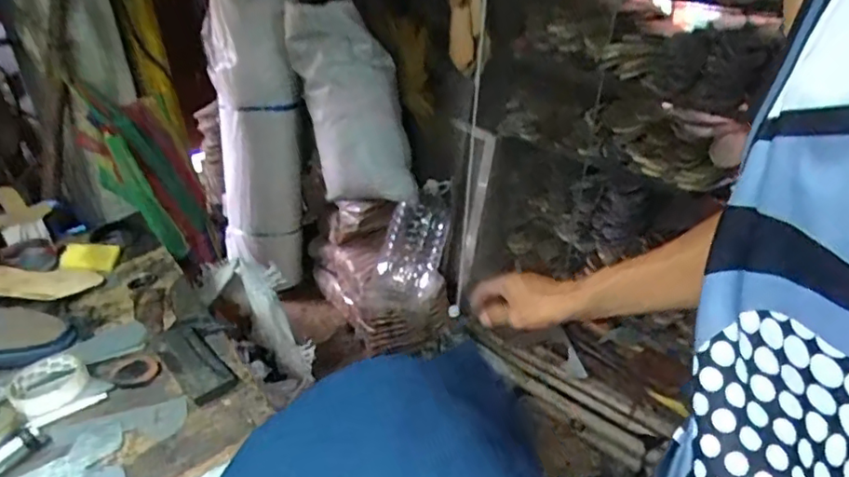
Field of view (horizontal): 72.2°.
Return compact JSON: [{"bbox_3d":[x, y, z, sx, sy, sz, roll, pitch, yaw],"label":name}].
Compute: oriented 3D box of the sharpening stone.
[{"bbox_3d":[-0.301,0.152,0.746,0.055,0.027,0.176,-27,36,-31],"label":"sharpening stone"}]

